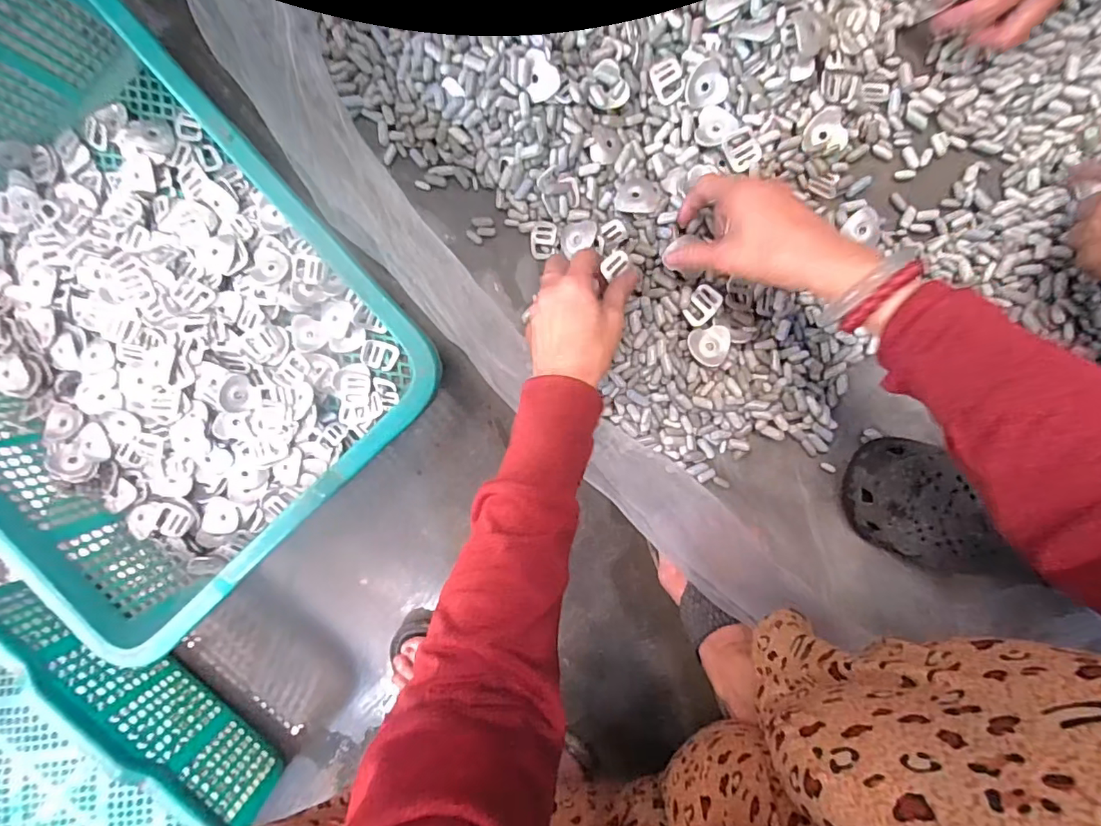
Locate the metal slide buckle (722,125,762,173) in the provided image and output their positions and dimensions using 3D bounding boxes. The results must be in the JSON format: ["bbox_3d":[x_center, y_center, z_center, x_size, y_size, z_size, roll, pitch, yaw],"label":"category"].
[{"bbox_3d":[0.164,-0.225,0.437,0.026,0.004,0.034,-26,95,23],"label":"metal slide buckle"}]

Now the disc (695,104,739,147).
[{"bbox_3d":[0.143,-0.246,0.440,0.032,0.008,0.034,0,96,2],"label":"disc"}]

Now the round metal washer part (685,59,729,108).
[{"bbox_3d":[0.132,-0.279,0.435,0.034,0.005,0.034,4,117,8],"label":"round metal washer part"}]

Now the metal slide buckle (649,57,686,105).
[{"bbox_3d":[0.101,-0.286,0.441,0.025,0.005,0.034,-22,94,4],"label":"metal slide buckle"}]

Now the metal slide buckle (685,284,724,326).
[{"bbox_3d":[0.128,-0.091,0.433,0.024,0.004,0.033,37,107,4],"label":"metal slide buckle"}]

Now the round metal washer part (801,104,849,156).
[{"bbox_3d":[0.233,-0.238,0.432,0.037,0.008,0.033,-3,95,3],"label":"round metal washer part"}]

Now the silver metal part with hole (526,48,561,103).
[{"bbox_3d":[-0.005,-0.272,0.415,0.026,0.004,0.035,4,125,1],"label":"silver metal part with hole"}]

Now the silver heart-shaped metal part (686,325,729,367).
[{"bbox_3d":[0.134,-0.056,0.434,0.034,0.013,0.033,-9,95,3],"label":"silver heart-shaped metal part"}]

